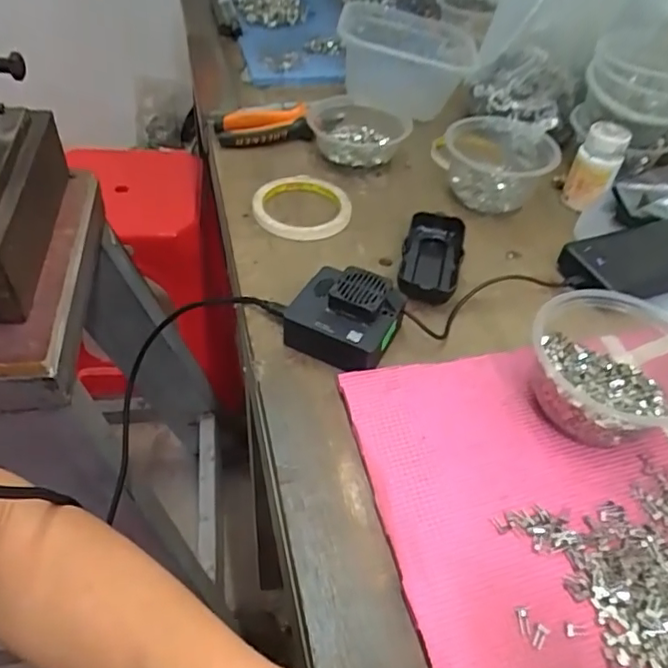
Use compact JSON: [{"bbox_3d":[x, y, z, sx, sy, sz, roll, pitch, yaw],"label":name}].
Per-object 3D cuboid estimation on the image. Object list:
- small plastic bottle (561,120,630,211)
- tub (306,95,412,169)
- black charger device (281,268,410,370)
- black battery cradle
[{"bbox_3d":[0.274,-0.177,0.607,0.045,0.073,0.044,19,50,16],"label":"small plastic bottle"},{"bbox_3d":[0.030,-0.231,0.668,0.115,0.043,0.099,-1,47,-2],"label":"tub"},{"bbox_3d":[0.008,-0.012,0.459,0.084,0.043,0.074,26,52,21],"label":"black charger device"},{"bbox_3d":[0.088,-0.069,0.525,0.052,0.026,0.104,9,48,7],"label":"black battery cradle"}]

